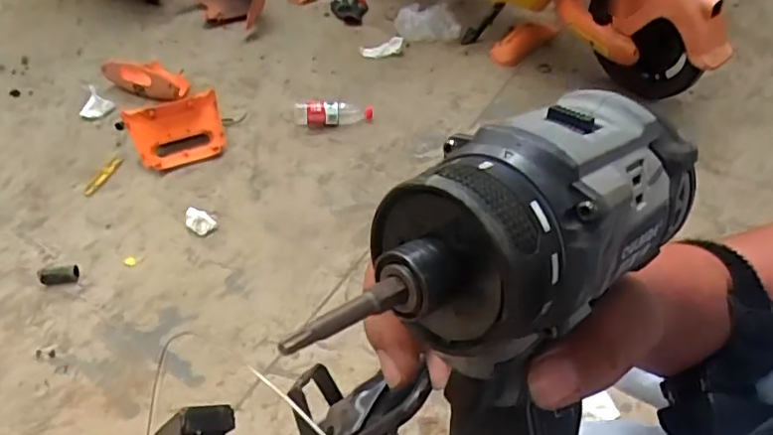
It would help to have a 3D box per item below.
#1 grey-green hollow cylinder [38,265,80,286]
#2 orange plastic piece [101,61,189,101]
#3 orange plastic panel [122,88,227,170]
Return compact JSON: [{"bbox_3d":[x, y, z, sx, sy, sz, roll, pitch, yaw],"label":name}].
[{"bbox_3d":[-0.702,0.121,1.244,0.074,0.029,0.042,-8,45,-7],"label":"grey-green hollow cylinder"},{"bbox_3d":[-0.713,-0.404,1.715,0.271,0.089,0.066,14,47,15],"label":"orange plastic piece"},{"bbox_3d":[-0.545,-0.225,1.495,0.235,0.136,0.118,-14,44,-10],"label":"orange plastic panel"}]

